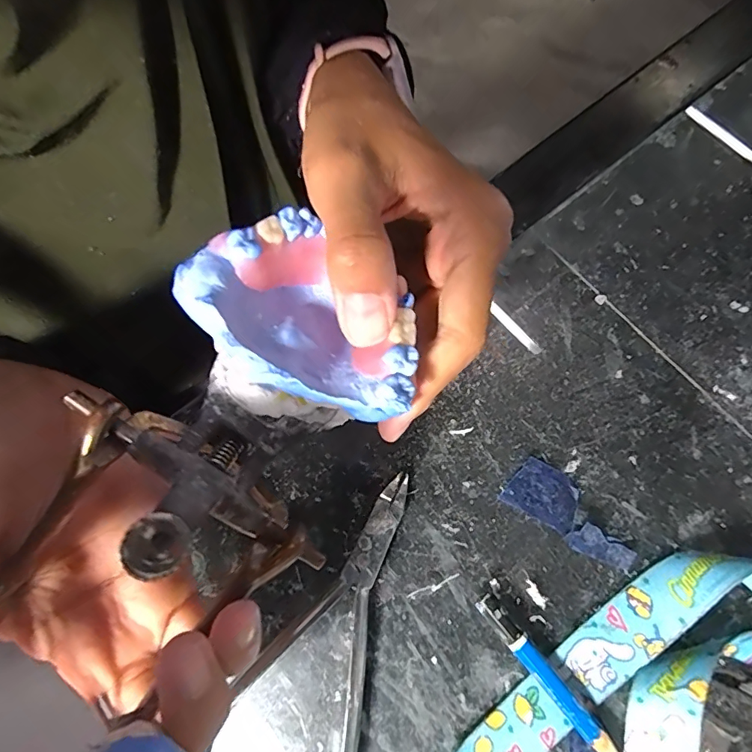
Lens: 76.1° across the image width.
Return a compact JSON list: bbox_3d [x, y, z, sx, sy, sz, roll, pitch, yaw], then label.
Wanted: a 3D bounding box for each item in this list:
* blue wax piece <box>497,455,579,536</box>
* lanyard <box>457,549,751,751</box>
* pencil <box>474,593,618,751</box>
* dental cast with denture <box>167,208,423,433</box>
[{"bbox_3d":[0.066,0.046,0.188,0.028,0.004,0.021,29,75,11],"label":"blue wax piece"},{"bbox_3d":[0.090,0.110,0.158,0.153,0.023,0.057,-32,74,-8],"label":"lanyard"},{"bbox_3d":[0.060,0.106,0.166,0.007,0.008,0.067,-38,75,-10],"label":"pencil"},{"bbox_3d":[-0.019,-0.011,0.141,0.063,0.042,0.052,40,77,13],"label":"dental cast with denture"}]

